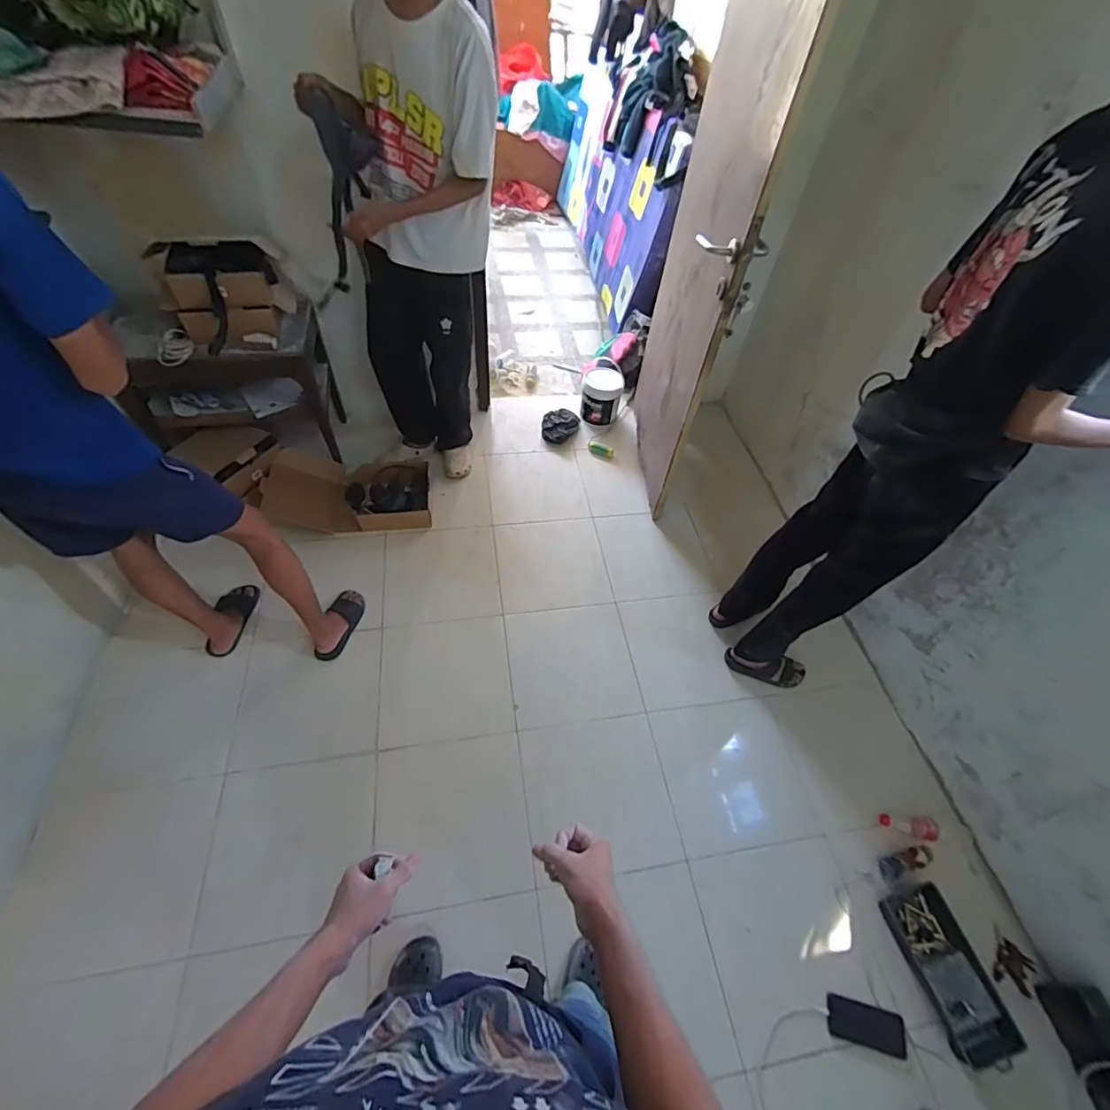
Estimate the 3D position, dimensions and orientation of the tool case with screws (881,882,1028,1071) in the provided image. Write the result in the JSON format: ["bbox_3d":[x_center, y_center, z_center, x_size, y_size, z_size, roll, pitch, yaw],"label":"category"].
[{"bbox_3d":[0.917,0.958,1.188,0.165,0.046,0.322,-7,54,-11],"label":"tool case with screws"}]

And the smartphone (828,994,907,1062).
[{"bbox_3d":[0.701,1.059,1.150,0.162,0.013,0.077,13,55,7],"label":"smartphone"}]

